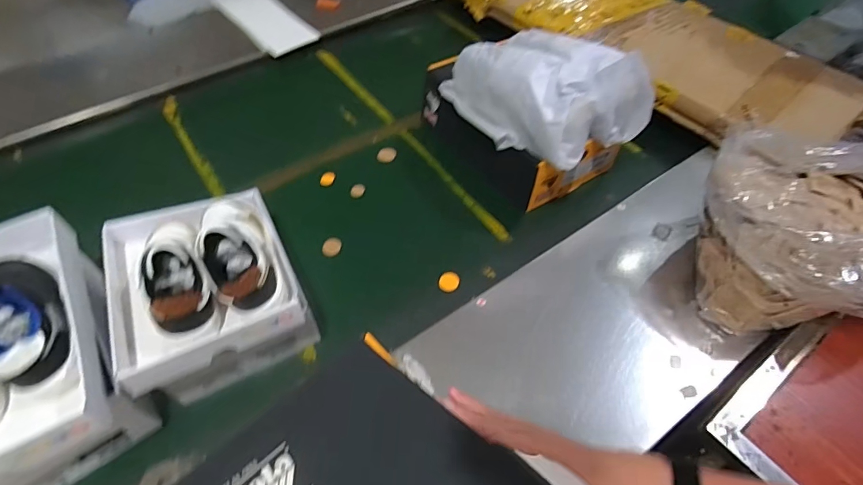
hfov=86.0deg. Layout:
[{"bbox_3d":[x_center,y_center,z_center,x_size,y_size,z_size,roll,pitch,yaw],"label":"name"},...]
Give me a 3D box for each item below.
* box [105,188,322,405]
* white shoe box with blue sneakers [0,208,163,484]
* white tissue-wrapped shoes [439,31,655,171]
[{"bbox_3d":[-0.280,0.054,0.590,0.196,0.183,0.242,-22,56,-16],"label":"box"},{"bbox_3d":[-0.469,0.125,0.519,0.194,0.186,0.306,-25,57,-18],"label":"white shoe box with blue sneakers"},{"bbox_3d":[0.164,-0.249,0.707,0.191,0.122,0.274,-30,58,-21],"label":"white tissue-wrapped shoes"}]

